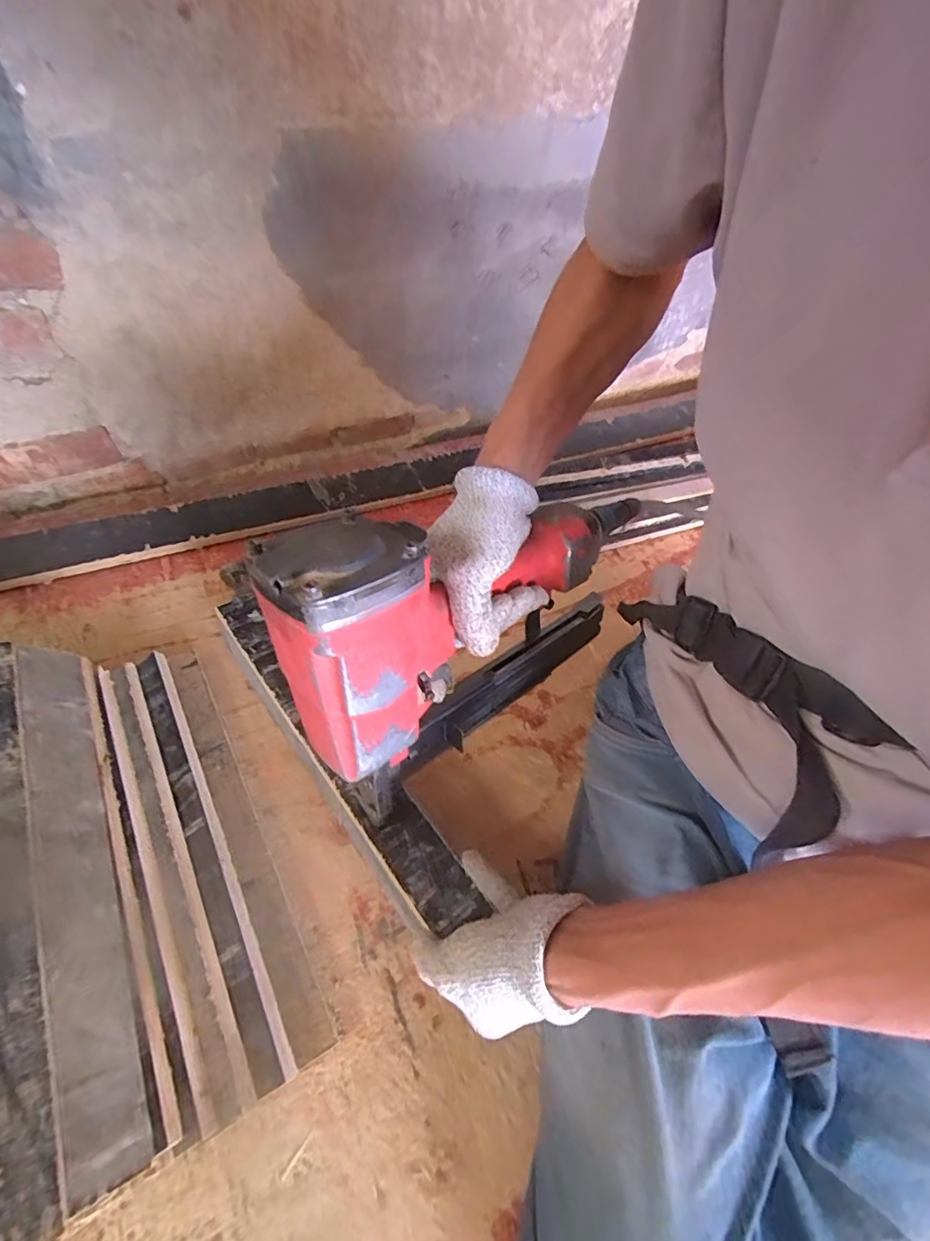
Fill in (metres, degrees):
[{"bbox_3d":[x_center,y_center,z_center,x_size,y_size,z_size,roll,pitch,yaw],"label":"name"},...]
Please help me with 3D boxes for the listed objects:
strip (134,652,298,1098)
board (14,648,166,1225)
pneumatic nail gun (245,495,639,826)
[{"bbox_3d":[-0.217,0.176,0.430,0.025,0.035,0.364,-24,59,-20],"label":"strip"},{"bbox_3d":[-0.269,0.167,0.362,0.010,0.061,0.356,-35,63,9],"label":"board"},{"bbox_3d":[0.008,-0.014,0.384,0.094,0.228,0.301,38,60,22],"label":"pneumatic nail gun"}]

